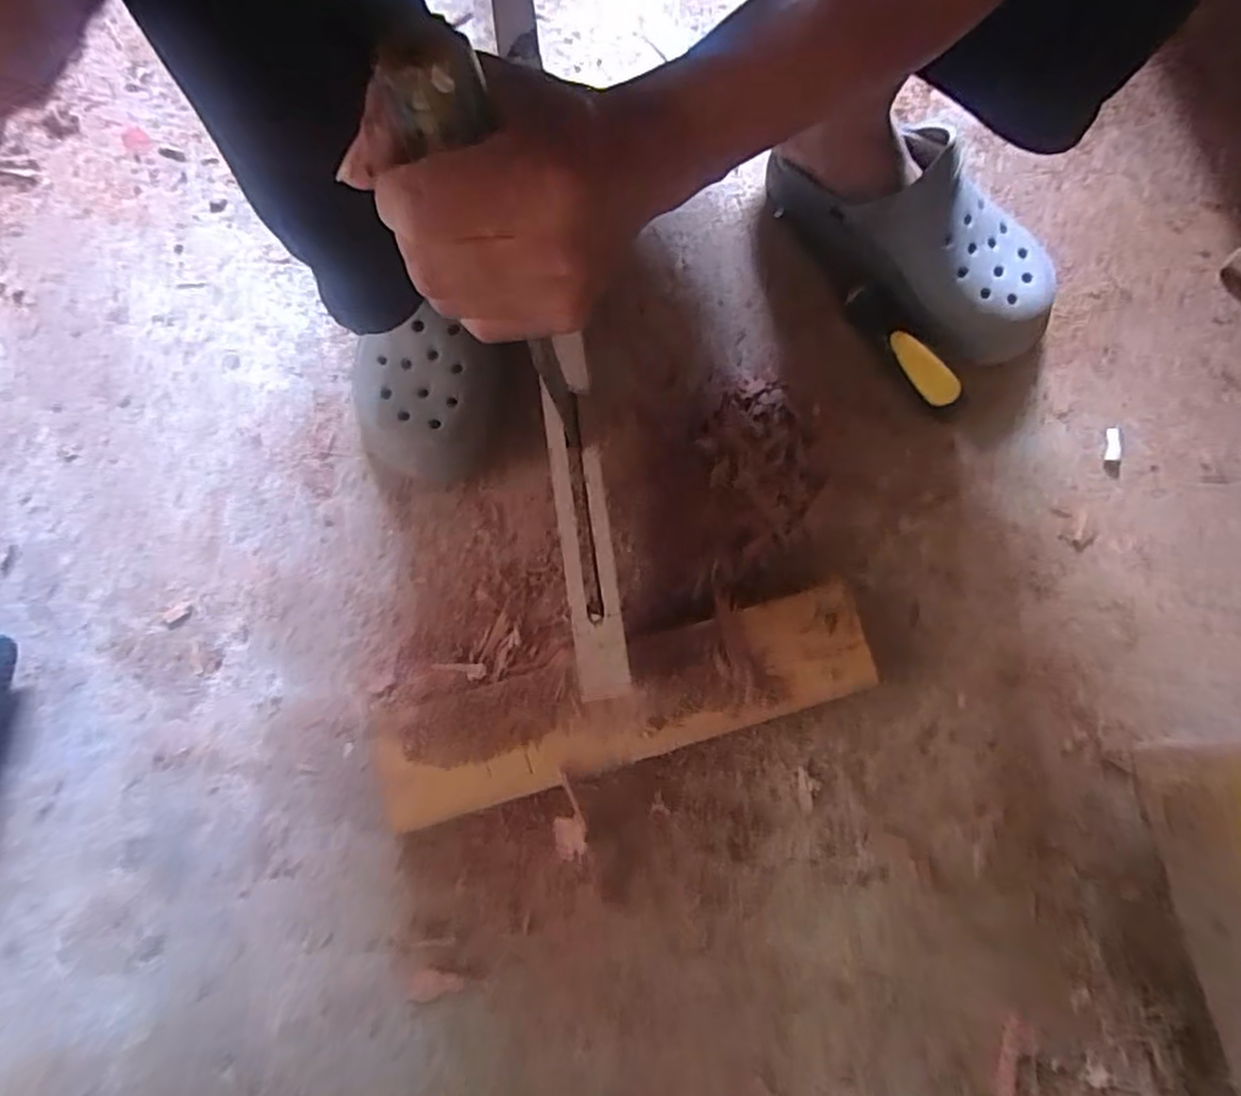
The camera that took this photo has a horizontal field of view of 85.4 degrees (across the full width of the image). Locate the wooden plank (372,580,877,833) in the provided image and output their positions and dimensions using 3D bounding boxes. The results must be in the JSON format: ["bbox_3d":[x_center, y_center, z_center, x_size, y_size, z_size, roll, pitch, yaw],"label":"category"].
[{"bbox_3d":[0.005,0.110,0.491,0.358,0.035,0.084,-16,80,-4],"label":"wooden plank"}]

